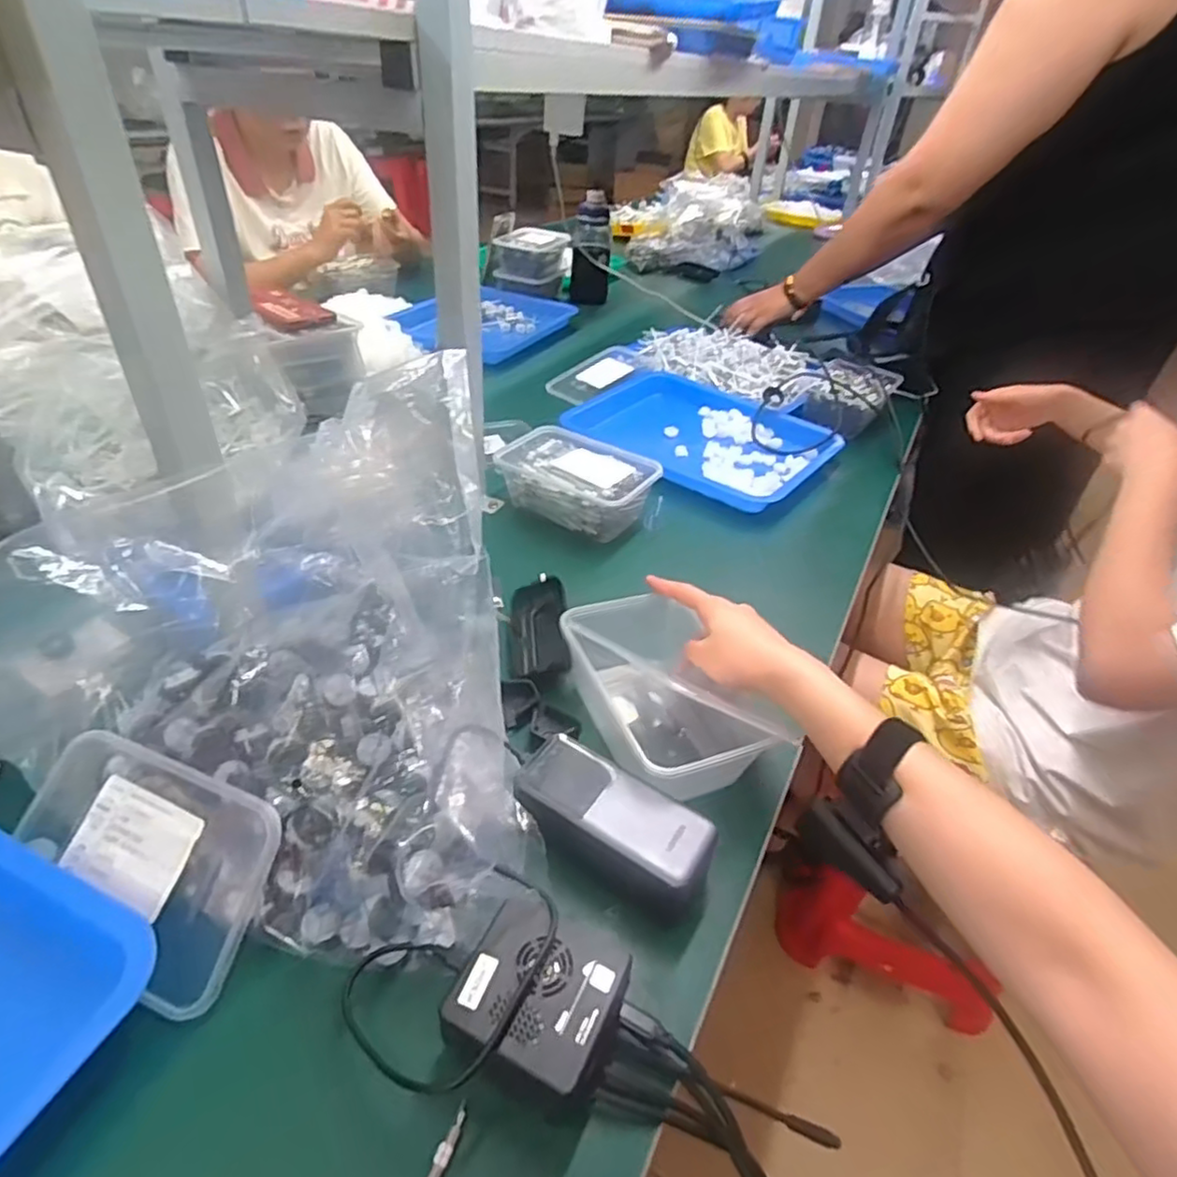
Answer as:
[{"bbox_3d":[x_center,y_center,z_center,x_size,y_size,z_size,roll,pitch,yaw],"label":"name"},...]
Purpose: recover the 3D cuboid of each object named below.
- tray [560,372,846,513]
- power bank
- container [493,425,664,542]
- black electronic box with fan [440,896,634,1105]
[{"bbox_3d":[0.156,-0.222,0.947,0.341,0.028,0.269,29,44,27],"label":"tray"},{"bbox_3d":[0.018,0.156,0.438,0.126,0.048,0.057,26,43,24],"label":"power bank"},{"bbox_3d":[-0.010,-0.125,0.771,0.167,0.055,0.116,25,43,23],"label":"container"},{"bbox_3d":[-0.027,0.222,0.353,0.078,0.047,0.080,20,41,18],"label":"black electronic box with fan"}]

